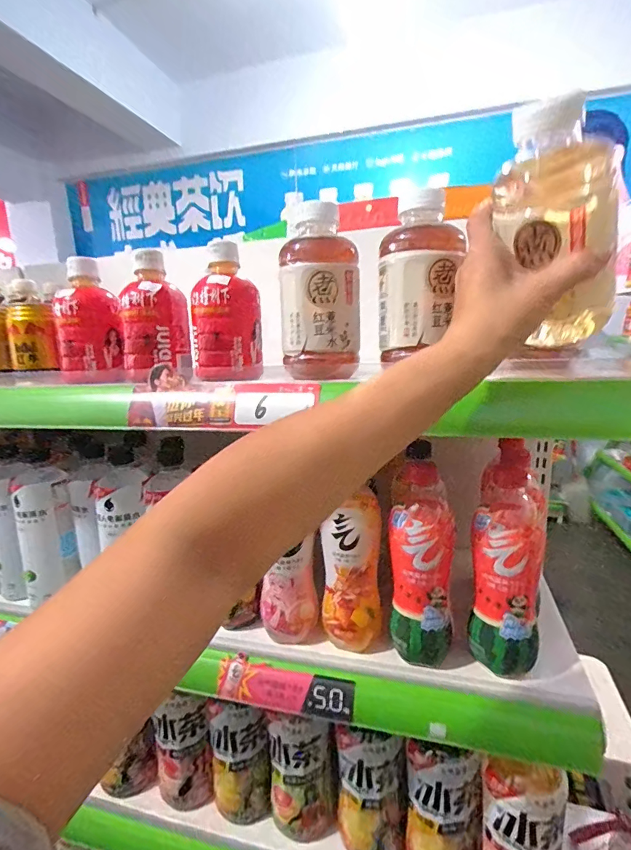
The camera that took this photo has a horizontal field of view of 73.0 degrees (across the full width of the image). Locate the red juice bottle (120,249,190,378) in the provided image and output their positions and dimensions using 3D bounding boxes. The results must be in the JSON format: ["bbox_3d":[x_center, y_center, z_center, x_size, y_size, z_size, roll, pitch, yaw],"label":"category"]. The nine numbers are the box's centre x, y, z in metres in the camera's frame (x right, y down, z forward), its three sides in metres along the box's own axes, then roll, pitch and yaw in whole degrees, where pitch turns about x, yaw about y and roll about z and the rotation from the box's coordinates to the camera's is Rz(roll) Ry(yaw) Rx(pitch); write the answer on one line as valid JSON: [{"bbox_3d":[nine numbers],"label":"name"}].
[{"bbox_3d":[-0.173,-0.115,0.453,0.069,0.120,0.056,-7,13,-21],"label":"red juice bottle"}]

